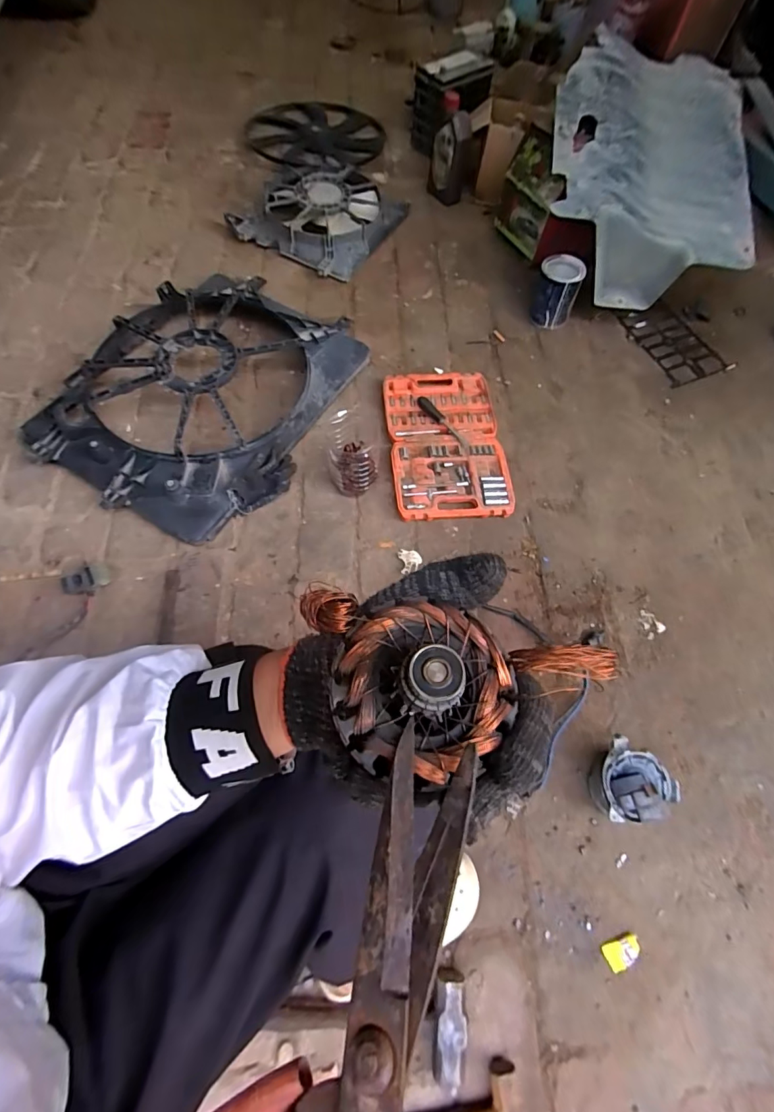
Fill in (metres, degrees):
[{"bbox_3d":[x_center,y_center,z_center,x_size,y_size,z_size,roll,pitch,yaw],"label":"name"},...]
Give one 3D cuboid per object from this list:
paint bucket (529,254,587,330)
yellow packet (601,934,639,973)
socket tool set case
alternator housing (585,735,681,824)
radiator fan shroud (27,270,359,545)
[{"bbox_3d":[0.430,-0.674,1.179,0.104,0.130,0.114,1,67,-2],"label":"paint bucket"},{"bbox_3d":[0.349,0.586,0.679,0.057,0.012,0.035,-14,68,-9],"label":"yellow packet"},{"bbox_3d":[0.130,-0.258,1.039,0.246,0.030,0.391,-4,67,-5],"label":"socket tool set case"},{"bbox_3d":[0.396,0.368,0.734,0.114,0.082,0.120,24,68,7],"label":"alternator housing"},{"bbox_3d":[-0.403,-0.393,1.031,0.550,0.101,0.686,23,68,7],"label":"radiator fan shroud"}]

